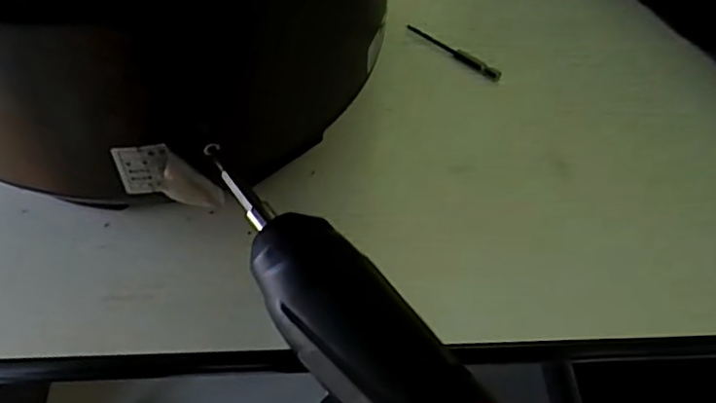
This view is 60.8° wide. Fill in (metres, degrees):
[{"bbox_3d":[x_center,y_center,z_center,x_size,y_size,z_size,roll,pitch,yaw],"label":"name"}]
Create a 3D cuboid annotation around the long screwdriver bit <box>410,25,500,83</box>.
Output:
[{"bbox_3d":[0.062,-0.098,0.393,0.072,0.005,0.007,37,61,21],"label":"long screwdriver bit"}]

